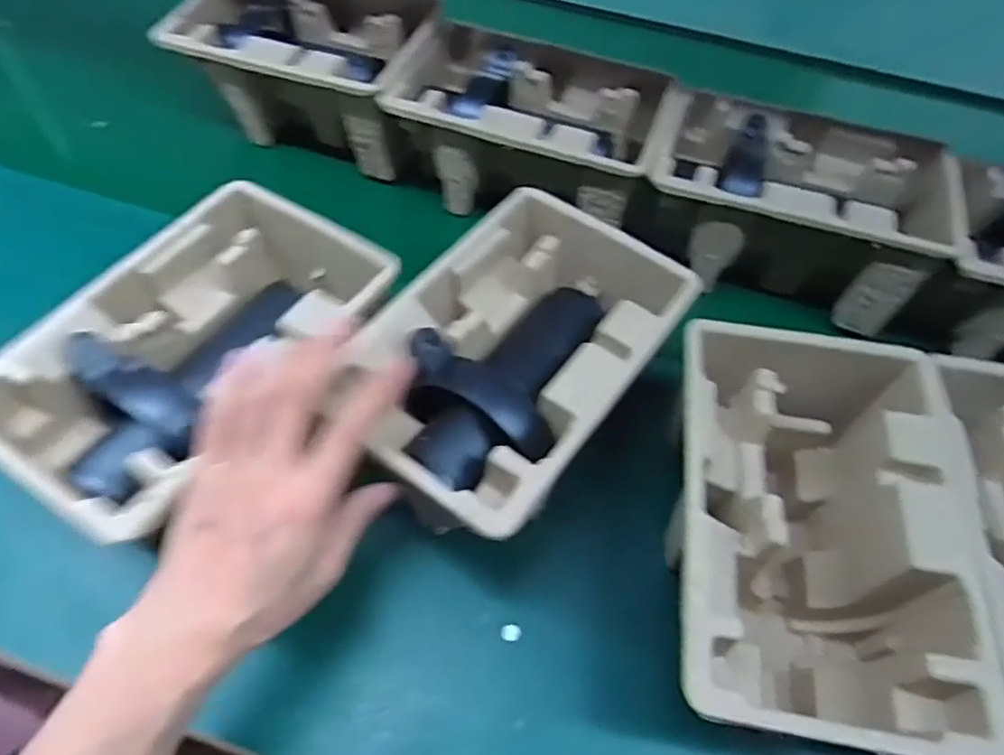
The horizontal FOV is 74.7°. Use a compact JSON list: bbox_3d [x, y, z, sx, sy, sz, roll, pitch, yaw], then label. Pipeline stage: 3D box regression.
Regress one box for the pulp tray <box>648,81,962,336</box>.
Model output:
[{"bbox_3d":[0.230,-0.144,0.544,0.224,0.103,0.152,23,60,11],"label":"pulp tray"}]

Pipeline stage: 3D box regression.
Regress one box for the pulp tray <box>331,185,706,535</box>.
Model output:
[{"bbox_3d":[0.006,-0.015,0.415,0.147,0.058,0.235,32,62,16],"label":"pulp tray"}]

